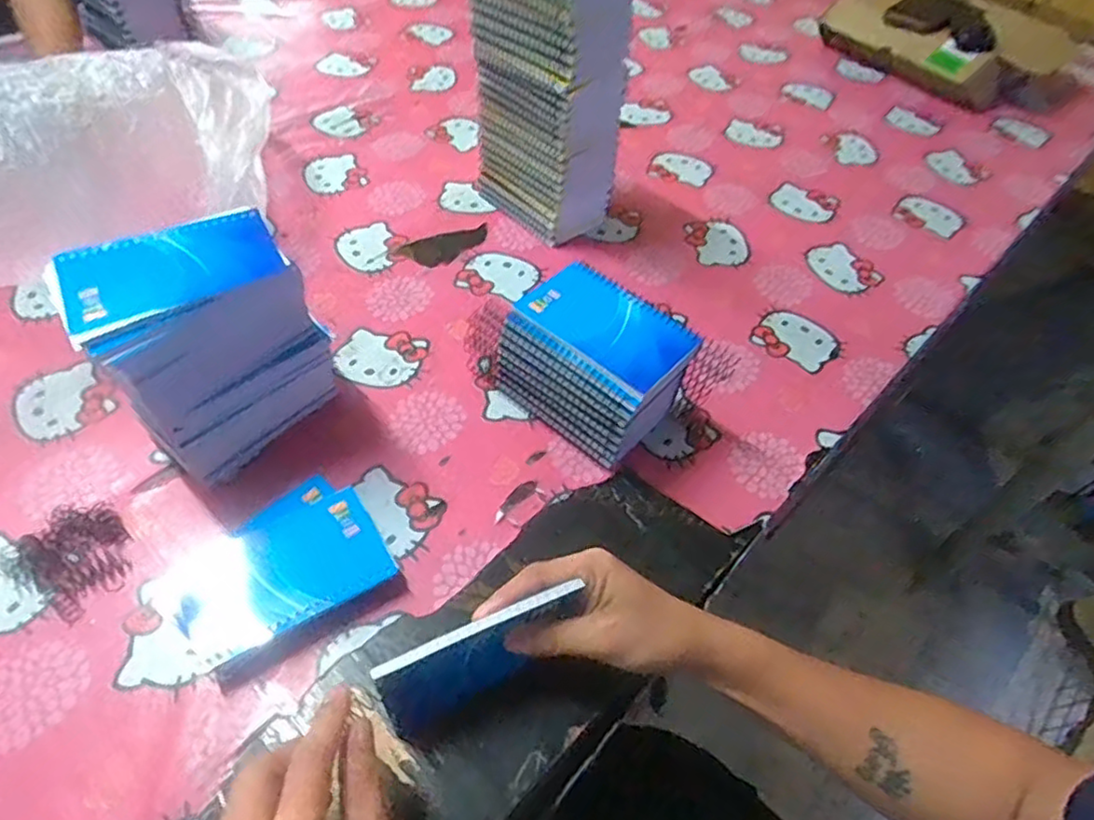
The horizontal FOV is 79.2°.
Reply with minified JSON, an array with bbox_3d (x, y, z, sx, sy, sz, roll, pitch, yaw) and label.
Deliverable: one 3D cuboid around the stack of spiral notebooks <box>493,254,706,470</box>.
[{"bbox_3d":[0.038,-0.033,0.554,0.149,0.100,0.098,35,56,22],"label":"stack of spiral notebooks"}]

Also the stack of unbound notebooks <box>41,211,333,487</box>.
[{"bbox_3d":[-0.248,-0.047,0.500,0.095,0.170,0.158,37,57,23],"label":"stack of unbound notebooks"}]

